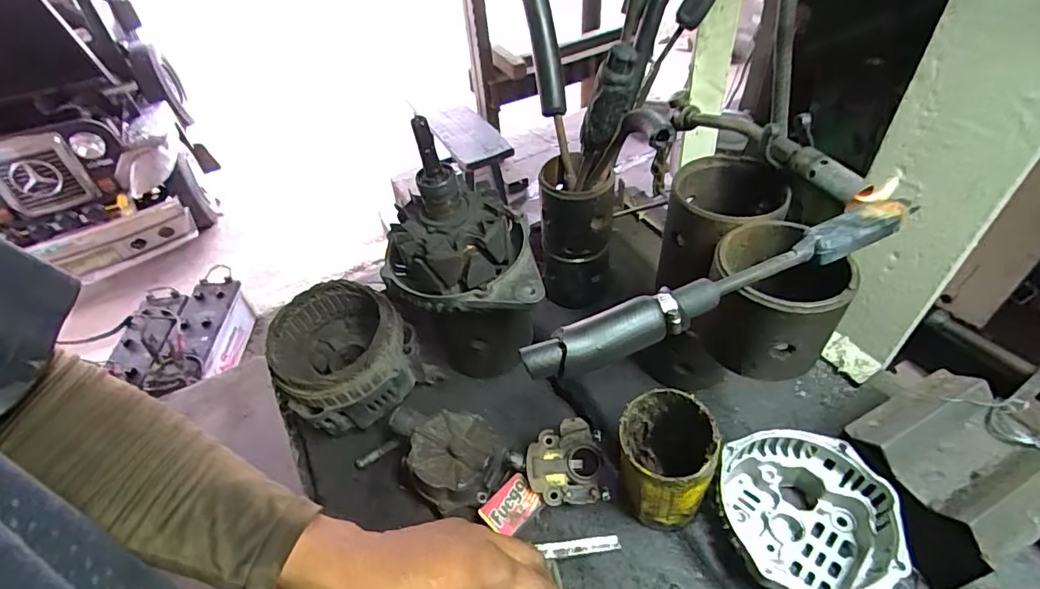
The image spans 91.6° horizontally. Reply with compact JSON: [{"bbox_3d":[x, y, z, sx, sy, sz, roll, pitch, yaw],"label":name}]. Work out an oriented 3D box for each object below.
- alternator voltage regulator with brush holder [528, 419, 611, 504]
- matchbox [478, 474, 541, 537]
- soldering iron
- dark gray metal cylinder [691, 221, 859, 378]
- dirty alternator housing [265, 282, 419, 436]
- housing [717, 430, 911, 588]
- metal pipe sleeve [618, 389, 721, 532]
[{"bbox_3d":[0.043,0.161,0.477,0.070,0.038,0.070,-5,45,1],"label":"alternator voltage regulator with brush holder"},{"bbox_3d":[-0.008,0.192,0.460,0.049,0.011,0.037,-35,52,-26],"label":"matchbox"},{"bbox_3d":[0.127,-0.005,0.315,0.262,0.031,0.025,-19,46,-12],"label":"soldering iron"},{"bbox_3d":[0.178,0.003,0.362,0.085,0.087,0.087,19,50,23],"label":"dark gray metal cylinder"},{"bbox_3d":[-0.186,0.065,0.539,0.129,0.101,0.124,-3,45,3],"label":"dirty alternator housing"},{"bbox_3d":[0.222,0.189,0.392,0.119,0.082,0.149,1,45,7],"label":"housing"},{"bbox_3d":[0.119,0.141,0.429,0.072,0.119,0.083,-5,45,2],"label":"metal pipe sleeve"}]

